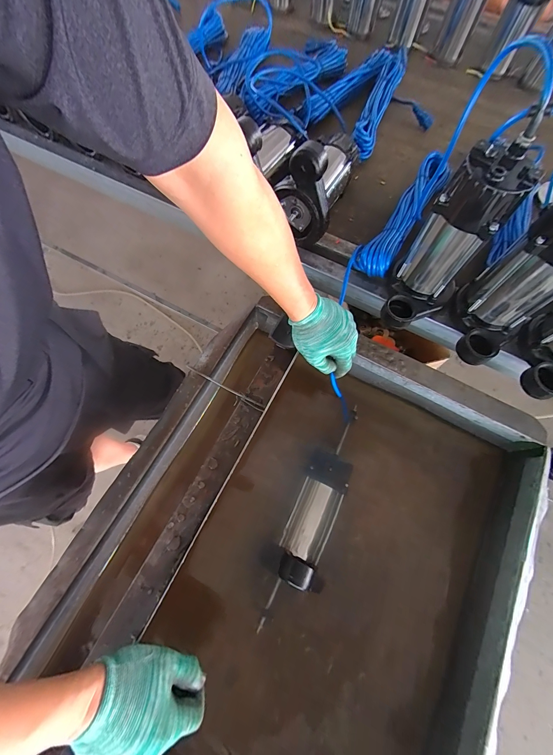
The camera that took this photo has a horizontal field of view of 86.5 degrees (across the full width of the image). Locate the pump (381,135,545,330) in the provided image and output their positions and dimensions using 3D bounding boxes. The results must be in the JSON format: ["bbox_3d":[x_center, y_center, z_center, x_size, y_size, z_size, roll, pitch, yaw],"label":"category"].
[{"bbox_3d":[0.251,-0.185,0.451,0.105,0.243,0.153,32,72,9],"label":"pump"}]

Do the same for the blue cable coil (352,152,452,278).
[{"bbox_3d":[0.262,-0.332,0.594,0.062,0.073,0.320,33,73,9],"label":"blue cable coil"}]

